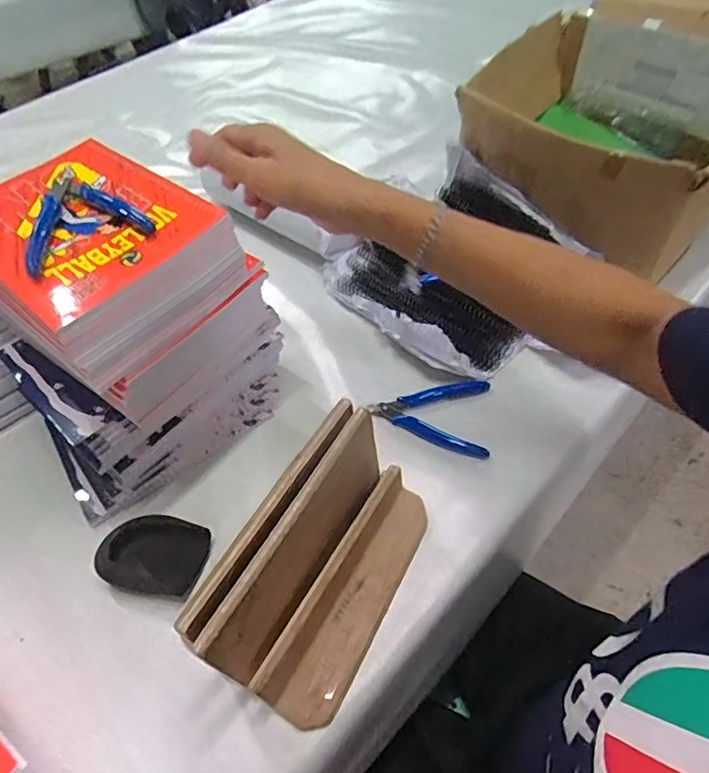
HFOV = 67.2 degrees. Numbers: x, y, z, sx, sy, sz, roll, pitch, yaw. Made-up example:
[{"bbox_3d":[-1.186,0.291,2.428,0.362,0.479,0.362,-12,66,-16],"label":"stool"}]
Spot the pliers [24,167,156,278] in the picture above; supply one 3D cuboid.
[{"bbox_3d":[-0.215,-0.139,0.418,0.093,0.009,0.125,-23,55,-13],"label":"pliers"}]

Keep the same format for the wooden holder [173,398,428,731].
[{"bbox_3d":[-0.019,0.130,0.404,0.095,0.121,0.197,23,58,20],"label":"wooden holder"}]

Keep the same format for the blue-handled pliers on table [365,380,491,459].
[{"bbox_3d":[0.075,0.029,0.543,0.118,0.010,0.087,3,53,7],"label":"blue-handled pliers on table"}]

